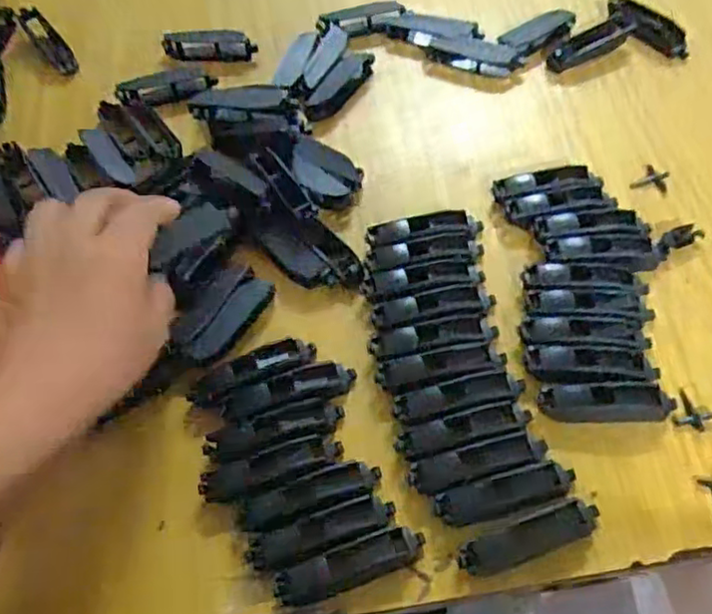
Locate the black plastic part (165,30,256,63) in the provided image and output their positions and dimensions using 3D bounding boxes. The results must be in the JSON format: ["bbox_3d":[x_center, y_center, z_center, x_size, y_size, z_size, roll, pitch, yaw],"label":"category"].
[{"bbox_3d":[-0.117,-0.210,0.521,0.073,0.011,0.033,1,59,3],"label":"black plastic part"}]

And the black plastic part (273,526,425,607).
[{"bbox_3d":[-0.002,0.126,0.318,0.074,0.009,0.018,-19,60,-8],"label":"black plastic part"}]

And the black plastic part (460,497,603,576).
[{"bbox_3d":[0.086,0.115,0.322,0.073,0.009,0.019,-20,60,-9],"label":"black plastic part"}]

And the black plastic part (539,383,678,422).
[{"bbox_3d":[0.138,0.052,0.359,0.071,0.007,0.020,1,59,3],"label":"black plastic part"}]

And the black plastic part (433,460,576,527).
[{"bbox_3d":[0.077,0.095,0.332,0.073,0.006,0.019,-16,60,-7],"label":"black plastic part"}]

